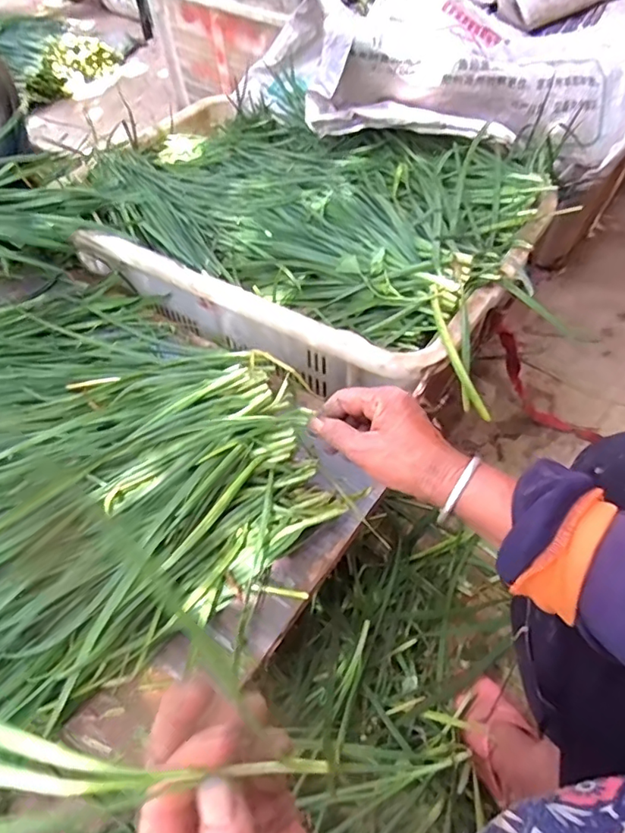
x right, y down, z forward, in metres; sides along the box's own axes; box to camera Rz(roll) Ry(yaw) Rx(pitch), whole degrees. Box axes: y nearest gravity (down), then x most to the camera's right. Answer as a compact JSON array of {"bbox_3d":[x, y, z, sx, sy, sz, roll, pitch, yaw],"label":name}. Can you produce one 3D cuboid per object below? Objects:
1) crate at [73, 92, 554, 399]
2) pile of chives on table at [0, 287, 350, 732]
[{"bbox_3d":[-0.023,-0.294,0.811,0.722,0.145,0.453,27,57,19],"label":"crate"},{"bbox_3d":[-0.278,-0.005,0.584,0.434,0.138,0.549,-26,57,-19],"label":"pile of chives on table"}]

